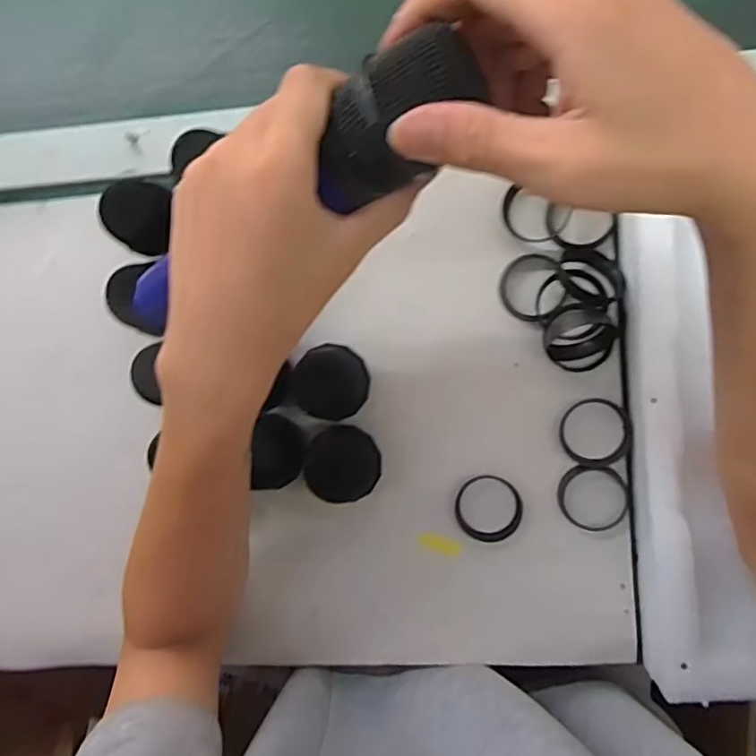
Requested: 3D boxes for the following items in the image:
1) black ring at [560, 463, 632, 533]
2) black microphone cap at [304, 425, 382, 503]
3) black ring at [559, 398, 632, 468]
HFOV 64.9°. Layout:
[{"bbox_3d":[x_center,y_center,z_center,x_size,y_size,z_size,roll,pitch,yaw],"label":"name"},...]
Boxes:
[{"bbox_3d":[0.142,0.078,0.390,0.043,0.004,0.045,0,92,7],"label":"black ring"},{"bbox_3d":[-0.021,0.054,0.387,0.043,0.046,0.045,3,93,7],"label":"black microphone cap"},{"bbox_3d":[0.140,0.035,0.383,0.043,0.004,0.044,0,92,7],"label":"black ring"}]

